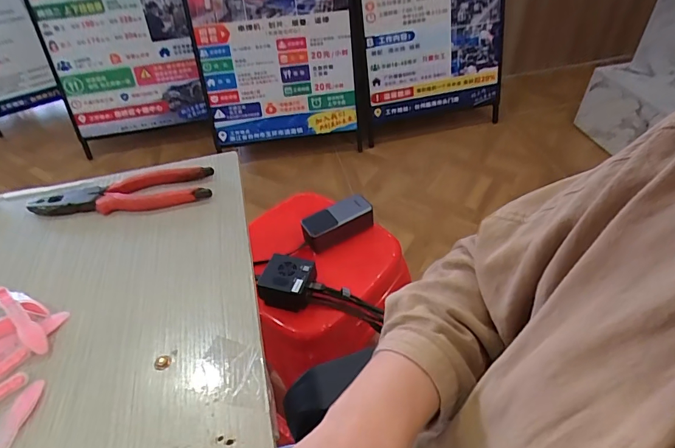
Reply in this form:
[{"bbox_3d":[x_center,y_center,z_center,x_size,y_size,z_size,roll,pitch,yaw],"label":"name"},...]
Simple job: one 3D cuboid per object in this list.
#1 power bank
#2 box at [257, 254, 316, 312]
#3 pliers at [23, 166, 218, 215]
[{"bbox_3d":[0.001,0.000,0.756,0.126,0.050,0.052,-26,47,-21],"label":"power bank"},{"bbox_3d":[-0.079,0.092,0.673,0.082,0.044,0.074,5,44,9],"label":"box"},{"bbox_3d":[-0.227,-0.034,0.453,0.187,0.017,0.051,-5,44,1],"label":"pliers"}]

